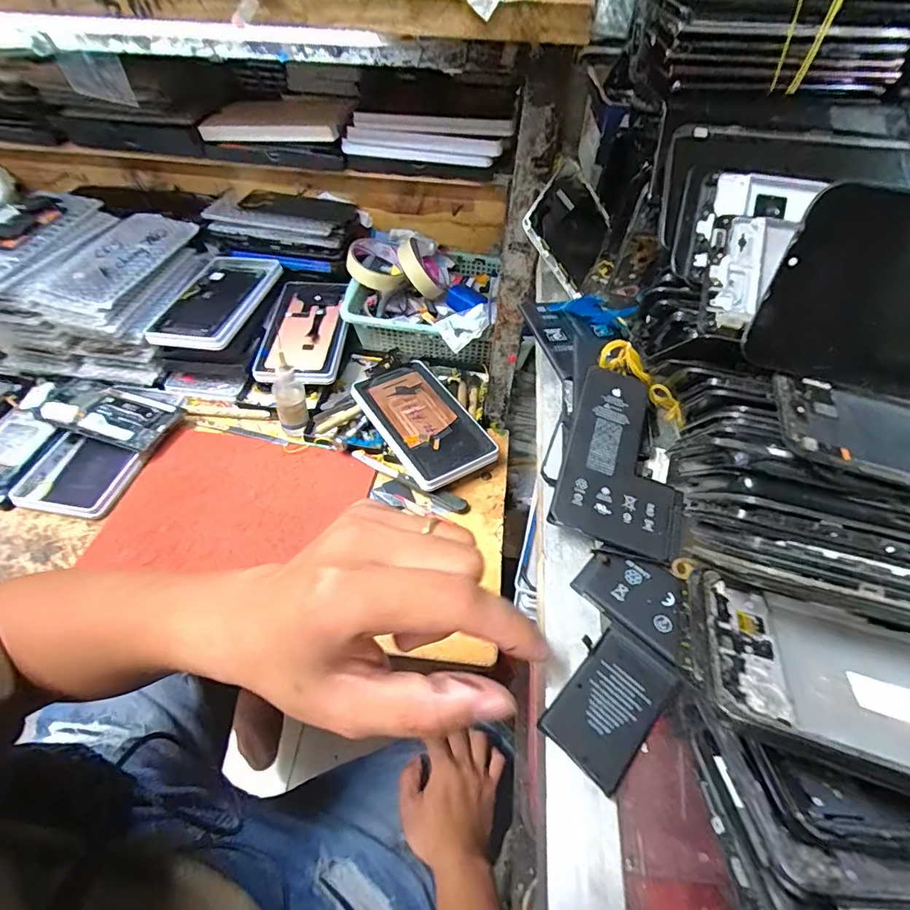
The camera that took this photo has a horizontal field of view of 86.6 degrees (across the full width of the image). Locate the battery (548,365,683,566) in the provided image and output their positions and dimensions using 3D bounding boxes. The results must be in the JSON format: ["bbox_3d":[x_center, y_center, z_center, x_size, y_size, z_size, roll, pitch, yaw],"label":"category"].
[{"bbox_3d":[0.092,0.000,0.260,0.065,0.005,0.105,20,61,4],"label":"battery"}]

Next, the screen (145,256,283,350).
[{"bbox_3d":[-0.307,-0.198,0.626,0.096,0.023,0.188,11,53,9],"label":"screen"}]

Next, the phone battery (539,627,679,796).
[{"bbox_3d":[0.063,0.098,0.193,0.034,0.004,0.055,36,59,24],"label":"phone battery"}]

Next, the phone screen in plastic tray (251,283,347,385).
[{"bbox_3d":[-0.198,-0.164,0.647,0.098,0.023,0.175,5,60,0],"label":"phone screen in plastic tray"}]

